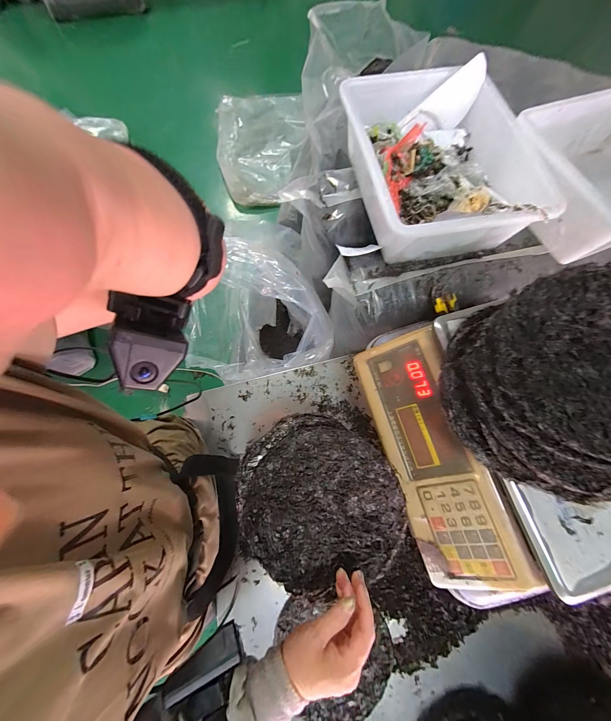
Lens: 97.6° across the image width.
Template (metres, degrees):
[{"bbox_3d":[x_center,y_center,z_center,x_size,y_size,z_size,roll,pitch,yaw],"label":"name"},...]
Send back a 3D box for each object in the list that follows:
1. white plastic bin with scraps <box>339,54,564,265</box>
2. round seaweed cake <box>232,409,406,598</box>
[{"bbox_3d":[0.235,-0.356,0.500,0.291,0.114,0.362,-13,74,-5],"label":"white plastic bin with scraps"},{"bbox_3d":[0.018,0.182,0.344,0.217,0.027,0.187,36,76,9],"label":"round seaweed cake"}]

